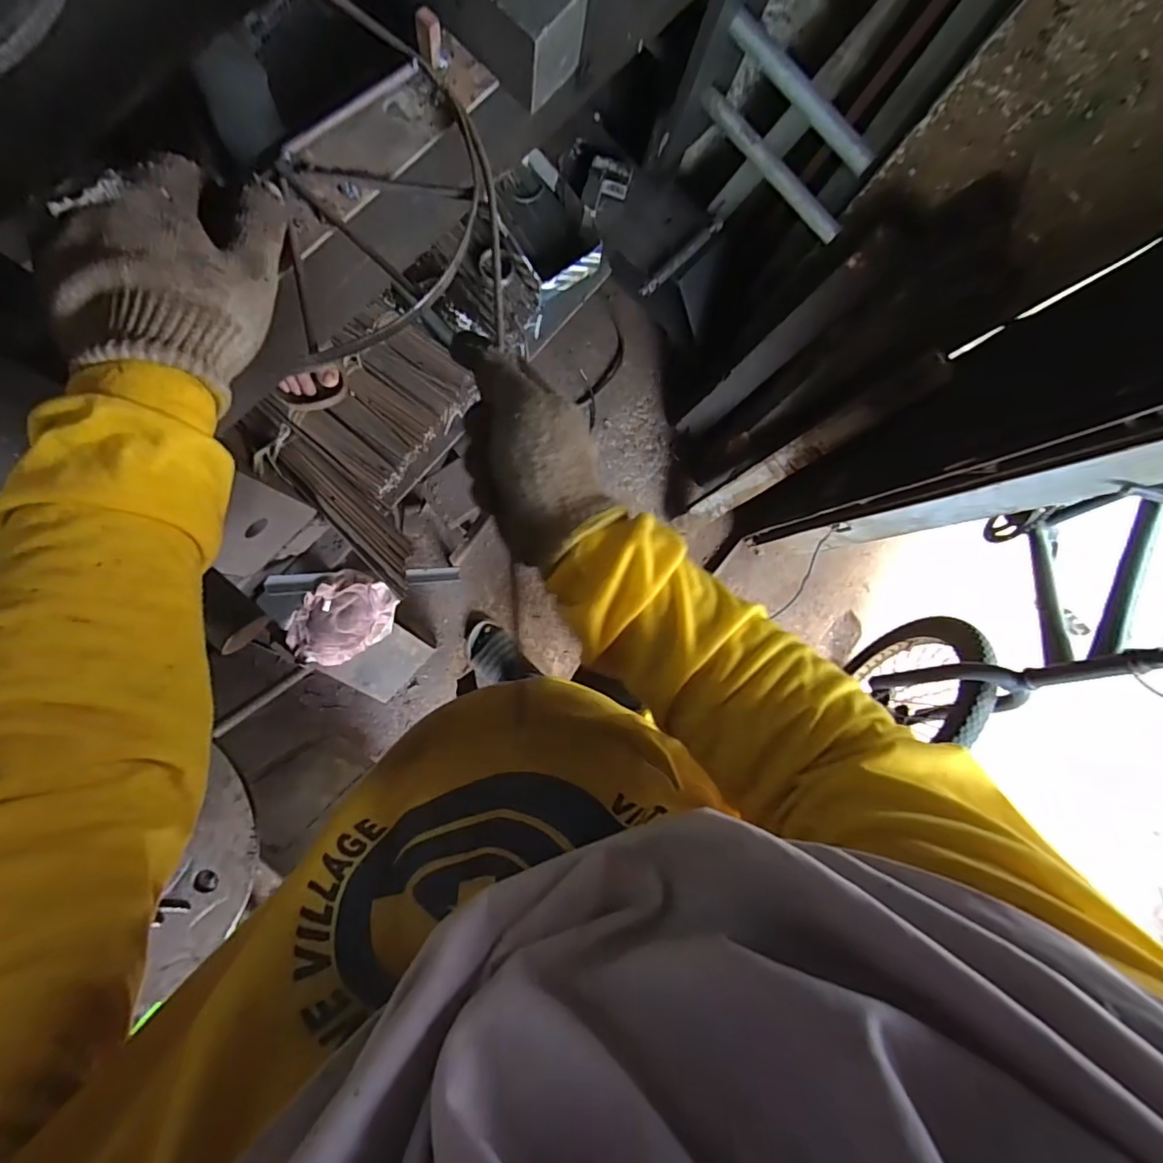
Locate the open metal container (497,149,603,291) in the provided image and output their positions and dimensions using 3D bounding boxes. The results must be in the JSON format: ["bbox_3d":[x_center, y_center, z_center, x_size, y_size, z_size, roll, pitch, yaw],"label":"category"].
[{"bbox_3d":[-0.059,-0.596,0.905,0.143,0.058,0.195,-32,93,-7],"label":"open metal container"}]

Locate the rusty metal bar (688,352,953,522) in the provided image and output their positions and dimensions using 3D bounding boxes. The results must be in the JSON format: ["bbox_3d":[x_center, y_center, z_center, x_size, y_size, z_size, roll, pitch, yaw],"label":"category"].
[{"bbox_3d":[0.427,-0.253,1.070,0.045,0.553,0.064,-38,94,-37],"label":"rusty metal bar"}]

